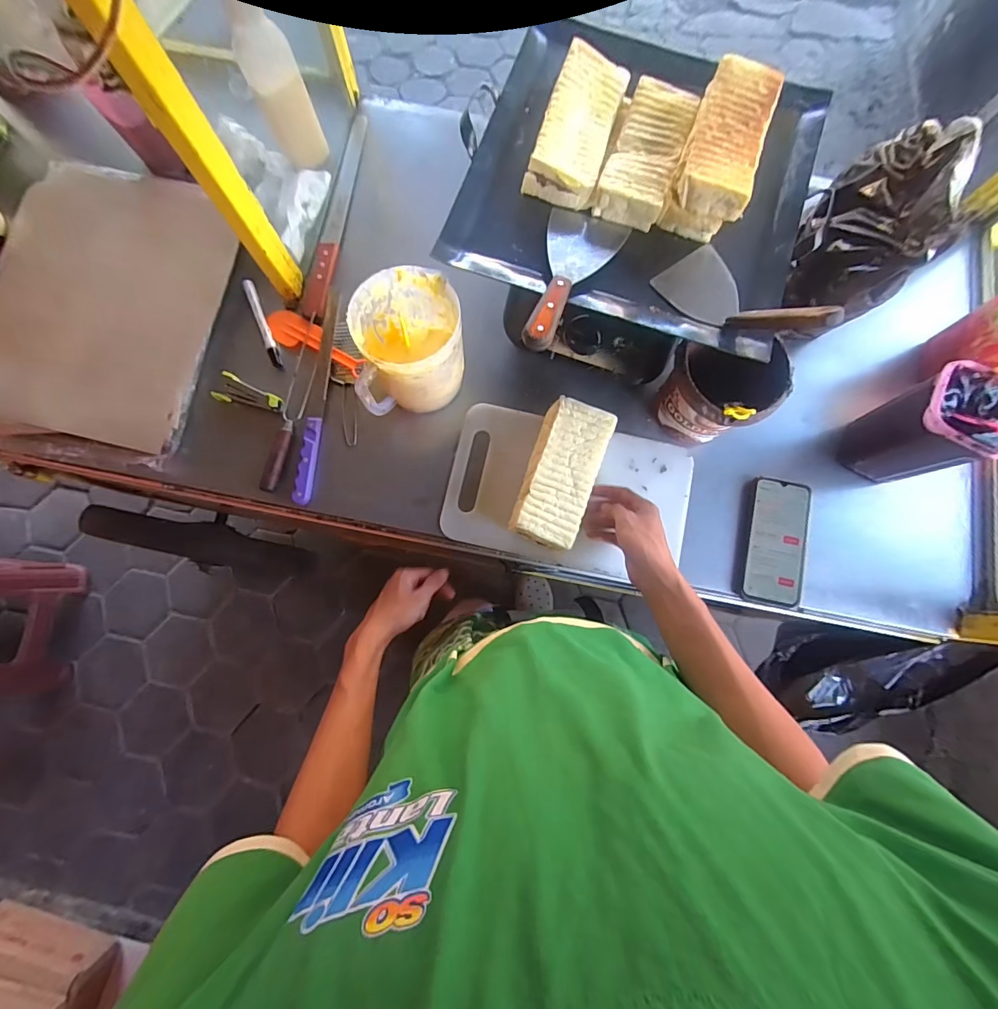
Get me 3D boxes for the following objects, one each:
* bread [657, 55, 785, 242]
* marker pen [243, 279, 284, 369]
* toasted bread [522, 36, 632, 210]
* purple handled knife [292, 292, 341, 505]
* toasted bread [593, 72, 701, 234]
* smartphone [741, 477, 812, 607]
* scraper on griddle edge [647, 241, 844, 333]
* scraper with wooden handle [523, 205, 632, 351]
[{"bbox_3d":[0.257,-0.408,0.520,0.082,0.061,0.180,20,80,4],"label":"bread"},{"bbox_3d":[-0.341,-0.262,0.648,0.014,0.013,0.141,-23,80,-3],"label":"marker pen"},{"bbox_3d":[0.098,-0.447,0.534,0.085,0.038,0.179,19,80,4],"label":"toasted bread"},{"bbox_3d":[-0.251,-0.154,0.630,0.020,0.016,0.309,5,80,2],"label":"purple handled knife"},{"bbox_3d":[0.178,-0.422,0.538,0.076,0.029,0.181,20,80,4],"label":"toasted bread"},{"bbox_3d":[0.372,0.048,0.603,0.078,0.014,0.165,12,80,3],"label":"smartphone"},{"bbox_3d":[0.260,-0.213,0.484,0.080,0.052,0.193,-30,46,-5],"label":"scraper on griddle edge"},{"bbox_3d":[0.076,-0.257,0.510,0.088,0.022,0.212,21,66,5],"label":"scraper with wooden handle"}]

